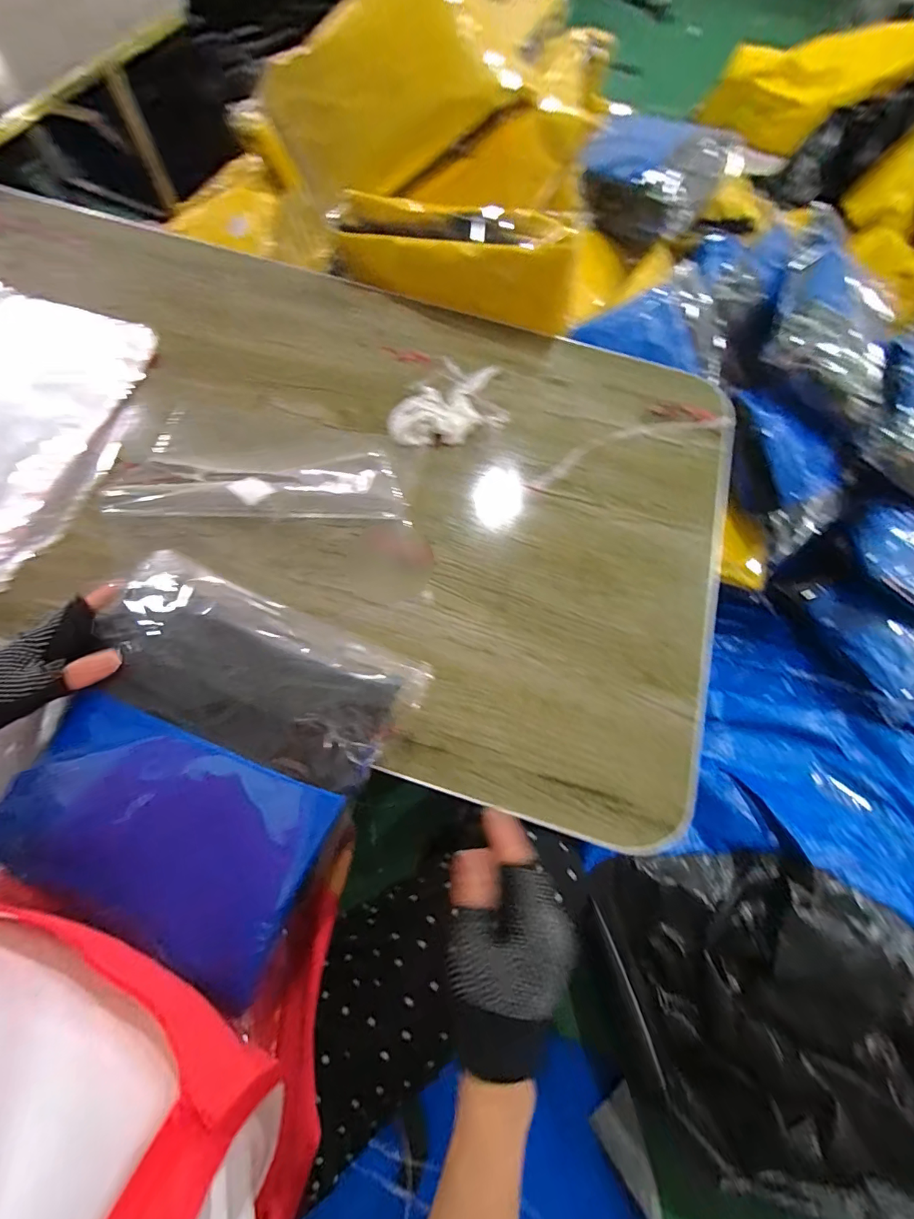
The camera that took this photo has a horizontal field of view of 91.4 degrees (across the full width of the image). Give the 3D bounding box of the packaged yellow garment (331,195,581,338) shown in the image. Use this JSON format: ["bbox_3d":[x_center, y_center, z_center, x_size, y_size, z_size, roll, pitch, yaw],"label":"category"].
[{"bbox_3d":[-0.005,-0.472,0.593,0.348,0.109,0.093,15,68,3],"label":"packaged yellow garment"}]

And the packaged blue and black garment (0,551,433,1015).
[{"bbox_3d":[-0.192,0.113,0.340,0.240,0.055,0.256,25,69,7],"label":"packaged blue and black garment"}]

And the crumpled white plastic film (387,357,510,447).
[{"bbox_3d":[-0.013,-0.257,0.547,0.138,0.014,0.128,-4,68,-4],"label":"crumpled white plastic film"}]

